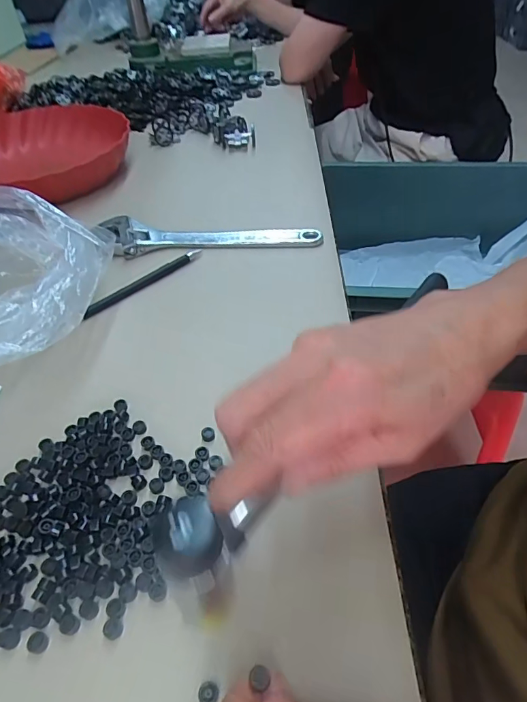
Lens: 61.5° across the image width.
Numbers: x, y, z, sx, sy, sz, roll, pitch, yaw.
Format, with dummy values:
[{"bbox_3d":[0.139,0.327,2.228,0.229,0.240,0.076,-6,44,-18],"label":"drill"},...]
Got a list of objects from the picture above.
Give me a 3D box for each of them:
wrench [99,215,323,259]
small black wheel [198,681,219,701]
[{"bbox_3d":[-0.056,-0.120,0.468,0.228,0.019,0.049,0,46,2],"label":"wrench"},{"bbox_3d":[-0.026,0.159,0.205,0.009,0.005,0.009,-1,46,1],"label":"small black wheel"}]

